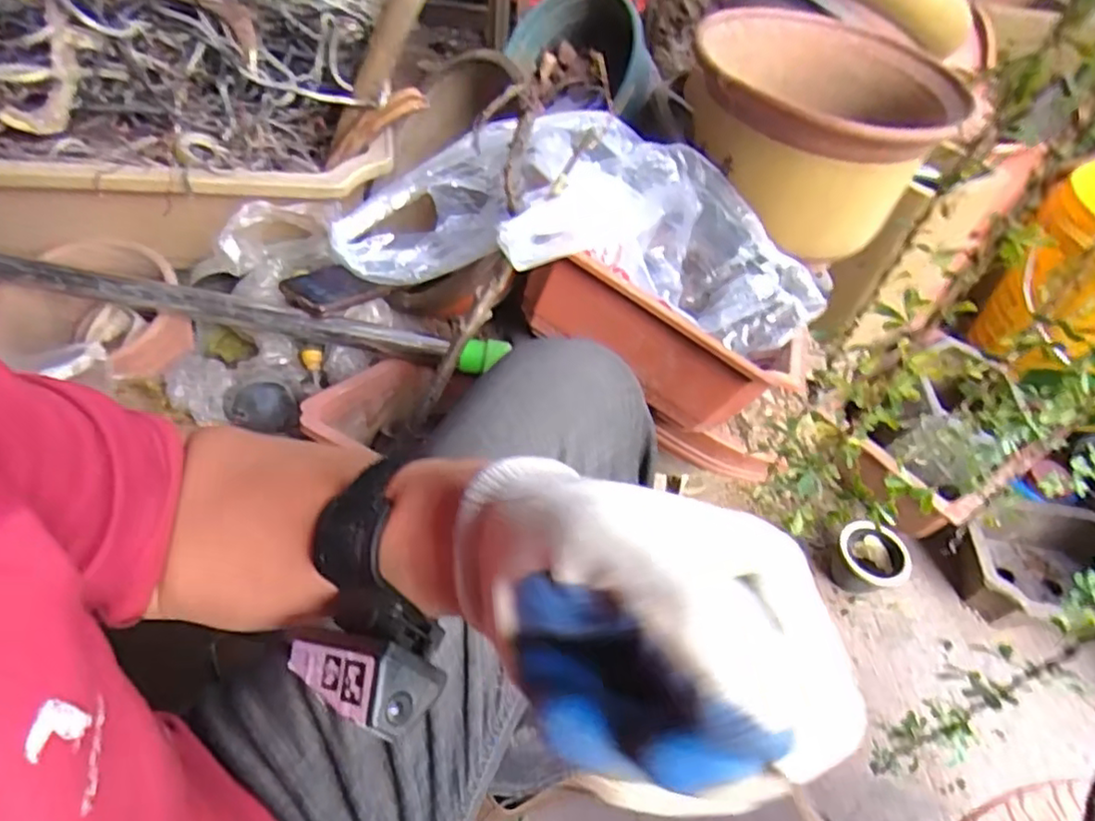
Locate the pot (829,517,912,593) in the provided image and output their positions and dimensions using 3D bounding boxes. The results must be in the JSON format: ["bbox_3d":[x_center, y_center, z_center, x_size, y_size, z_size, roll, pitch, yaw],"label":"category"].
[{"bbox_3d":[0.407,0.196,0.830,0.088,0.077,0.074,38,56,25],"label":"pot"}]

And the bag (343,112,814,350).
[{"bbox_3d":[0.035,-0.153,0.574,0.426,0.149,0.185,-7,50,-12],"label":"bag"}]

